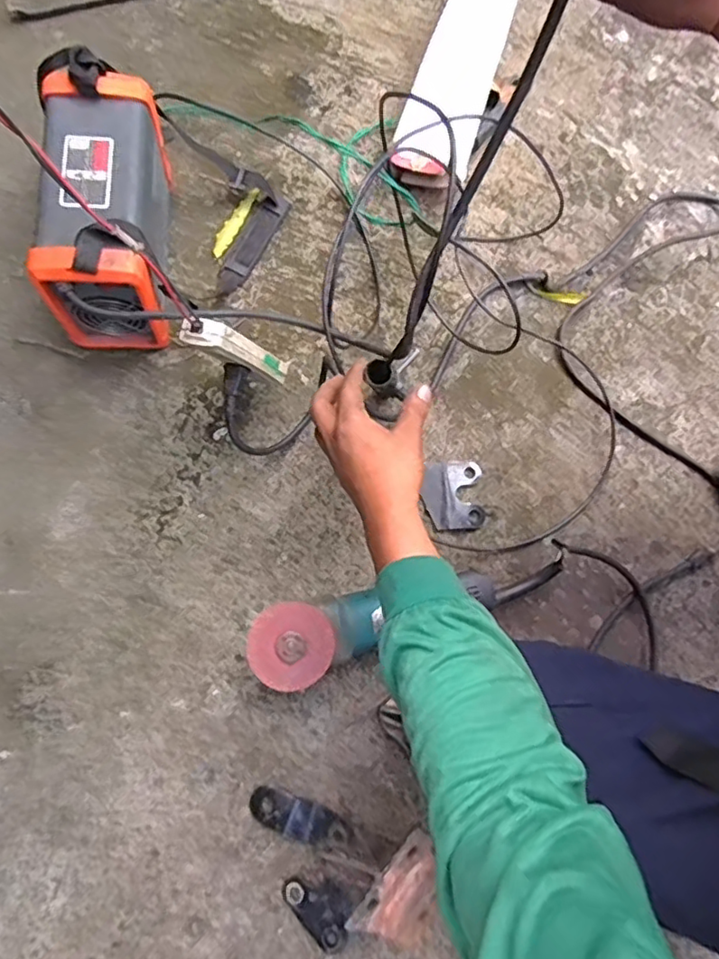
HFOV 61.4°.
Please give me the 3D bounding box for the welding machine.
[{"bbox_3d":[-0.262,-0.288,0.671,0.118,0.186,0.267,-4,72,5],"label":"welding machine"}]

